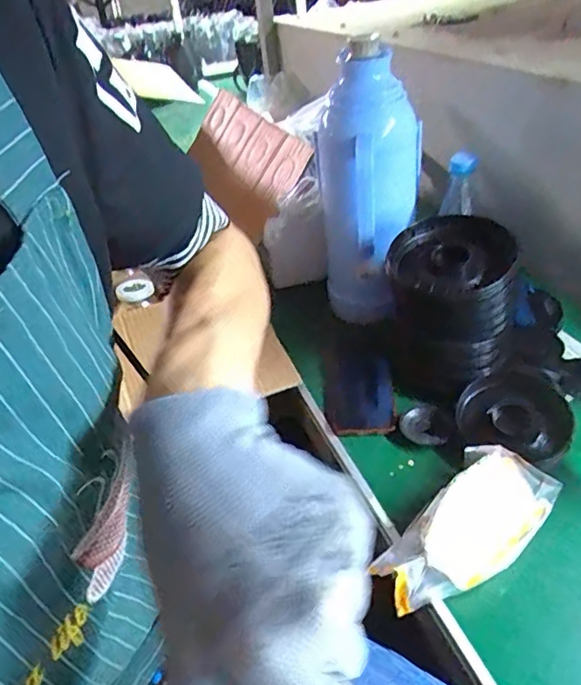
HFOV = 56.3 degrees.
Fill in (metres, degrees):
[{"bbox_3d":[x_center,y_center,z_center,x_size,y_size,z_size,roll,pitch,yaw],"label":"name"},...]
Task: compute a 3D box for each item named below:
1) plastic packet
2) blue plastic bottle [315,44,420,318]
[{"bbox_3d":[0.170,0.173,0.511,0.204,0.050,0.088,-31,44,-30],"label":"plastic packet"},{"bbox_3d":[0.105,-0.174,0.708,0.131,0.352,0.117,-2,37,5],"label":"blue plastic bottle"}]

